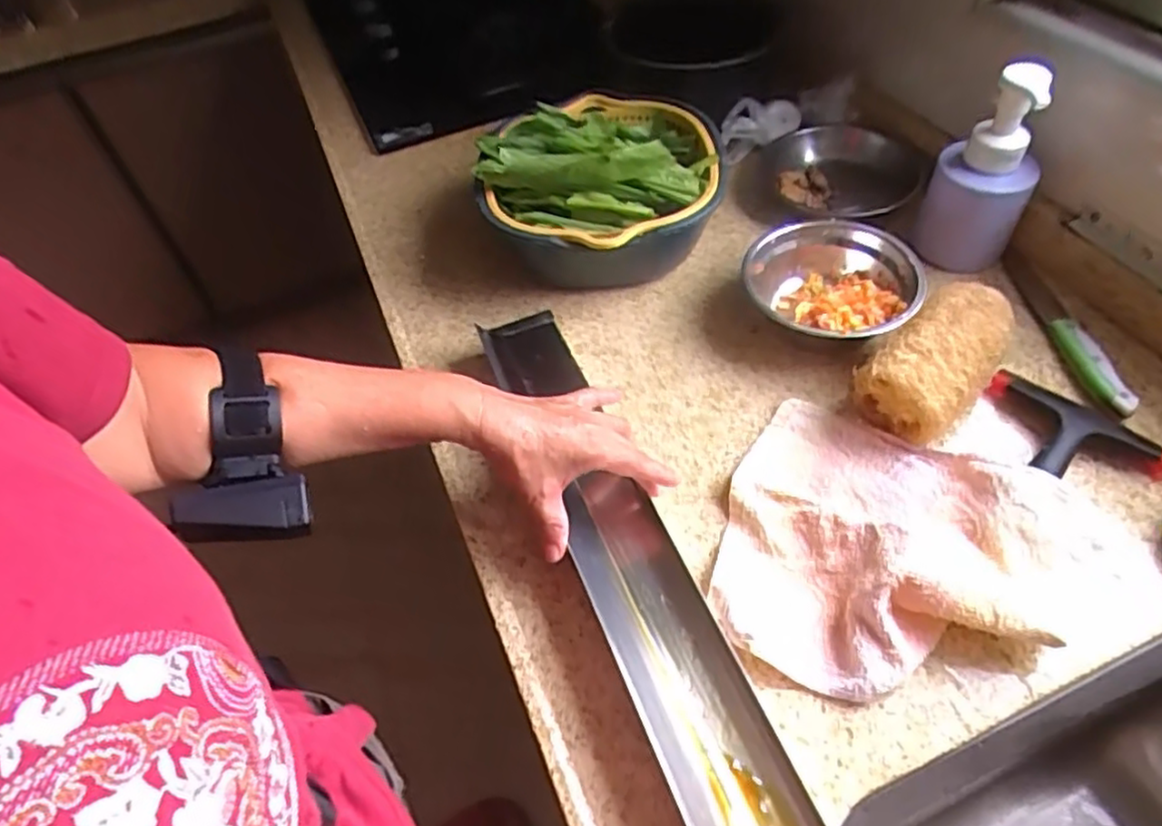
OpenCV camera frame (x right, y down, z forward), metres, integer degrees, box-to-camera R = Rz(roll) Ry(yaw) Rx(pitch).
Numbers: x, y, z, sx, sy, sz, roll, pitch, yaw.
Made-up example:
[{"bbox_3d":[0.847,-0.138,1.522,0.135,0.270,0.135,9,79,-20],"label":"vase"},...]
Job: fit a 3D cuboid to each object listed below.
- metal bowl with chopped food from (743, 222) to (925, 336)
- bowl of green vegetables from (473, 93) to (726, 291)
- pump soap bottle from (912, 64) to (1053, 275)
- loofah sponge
[{"bbox_3d":[0.222,-0.111,0.627,0.145,0.063,0.124,10,53,13],"label":"metal bowl with chopped food"},{"bbox_3d":[0.019,-0.221,0.693,0.221,0.131,0.232,-1,52,5],"label":"bowl of green vegetables"},{"bbox_3d":[0.350,-0.200,0.607,0.077,0.184,0.060,25,58,23],"label":"pump soap bottle"},{"bbox_3d":[0.279,-0.041,0.553,0.081,0.070,0.126,35,63,28],"label":"loofah sponge"}]

